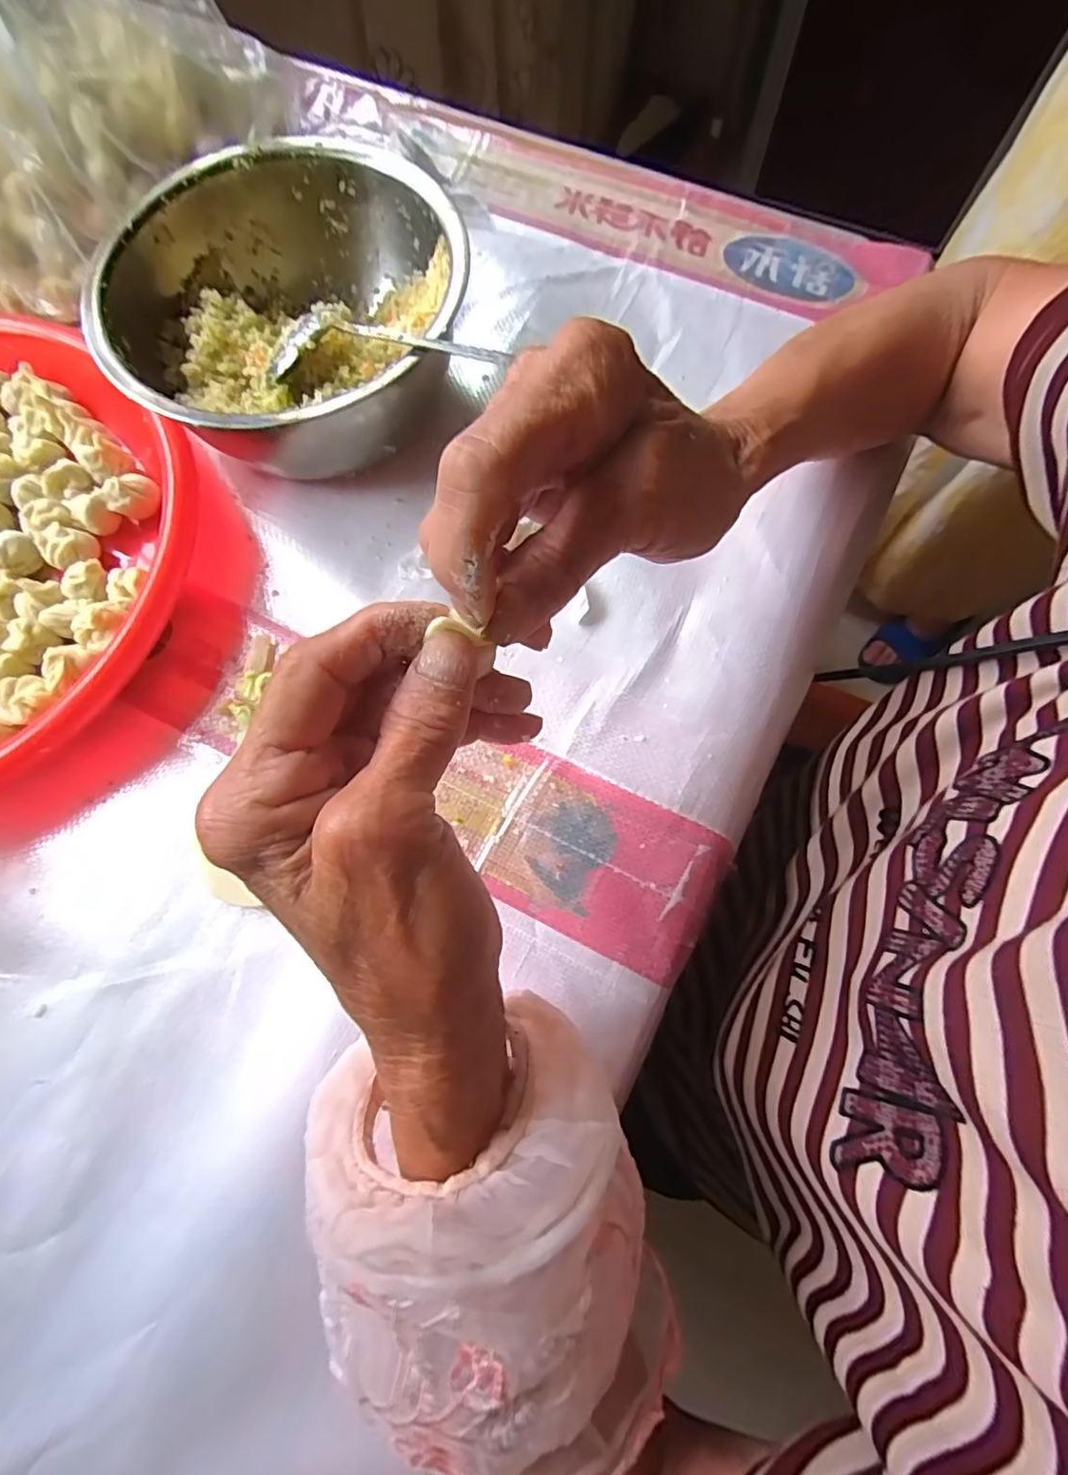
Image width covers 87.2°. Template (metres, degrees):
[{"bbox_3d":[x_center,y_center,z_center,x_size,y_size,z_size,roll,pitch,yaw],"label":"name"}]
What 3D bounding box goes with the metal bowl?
[{"bbox_3d":[-0.127,-0.223,0.312,0.181,0.075,0.176,0,74,1],"label":"metal bowl"}]

